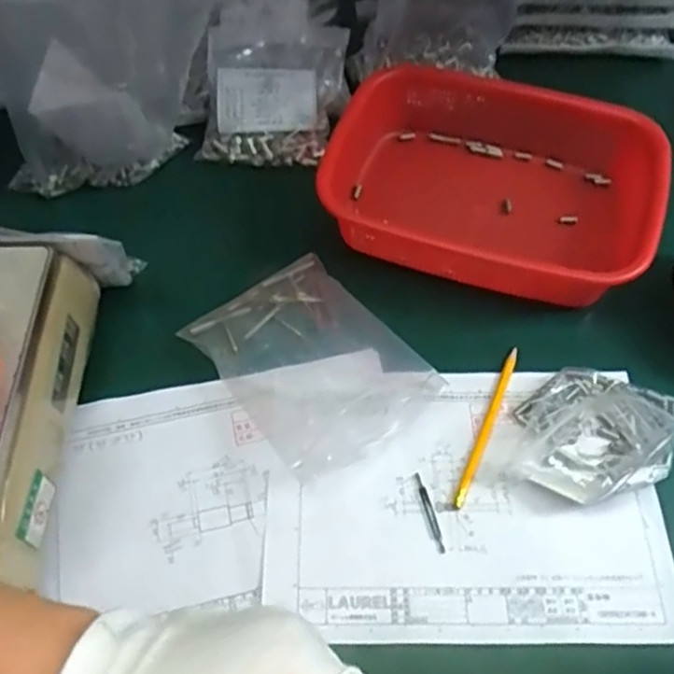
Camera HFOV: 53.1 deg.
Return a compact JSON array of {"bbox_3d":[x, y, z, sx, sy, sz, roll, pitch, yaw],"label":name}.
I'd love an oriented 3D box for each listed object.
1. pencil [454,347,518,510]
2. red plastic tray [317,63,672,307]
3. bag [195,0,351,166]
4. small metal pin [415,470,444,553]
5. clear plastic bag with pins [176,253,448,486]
[{"bbox_3d":[0.123,0.071,0.550,0.009,0.007,0.147,21,63,12],"label":"pencil"},{"bbox_3d":[0.144,-0.151,0.640,0.291,0.072,0.203,16,62,9],"label":"red plastic tray"},{"bbox_3d":[-0.065,-0.305,0.749,0.153,0.058,0.253,4,61,3],"label":"bag"},{"bbox_3d":[0.071,0.133,0.514,0.007,0.004,0.062,-14,62,-7],"label":"small metal pin"},{"bbox_3d":[-0.020,0.021,0.577,0.139,0.014,0.184,-35,66,-17],"label":"clear plastic bag with pins"}]

